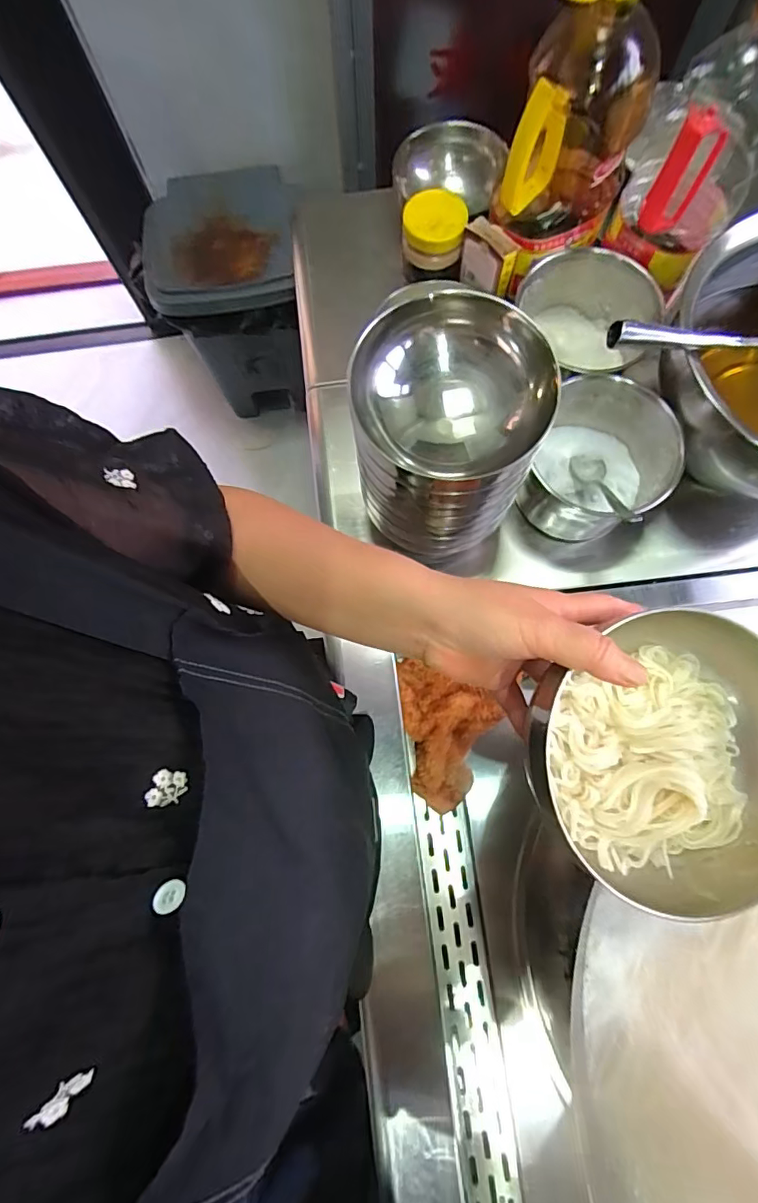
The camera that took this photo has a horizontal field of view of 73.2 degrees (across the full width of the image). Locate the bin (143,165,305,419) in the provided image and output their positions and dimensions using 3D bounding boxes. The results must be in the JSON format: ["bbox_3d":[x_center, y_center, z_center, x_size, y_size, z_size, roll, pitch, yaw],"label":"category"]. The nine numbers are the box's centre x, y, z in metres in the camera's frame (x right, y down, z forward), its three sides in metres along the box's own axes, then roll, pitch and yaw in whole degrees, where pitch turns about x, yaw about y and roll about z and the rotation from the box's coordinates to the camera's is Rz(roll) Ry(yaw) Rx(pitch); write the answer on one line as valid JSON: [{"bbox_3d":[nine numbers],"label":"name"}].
[{"bbox_3d":[-0.335,-0.684,1.249,0.317,0.478,0.308,-8,77,0],"label":"bin"}]

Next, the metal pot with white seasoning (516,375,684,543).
[{"bbox_3d":[0.232,-0.147,0.547,0.139,0.120,0.136,18,78,6],"label":"metal pot with white seasoning"}]

